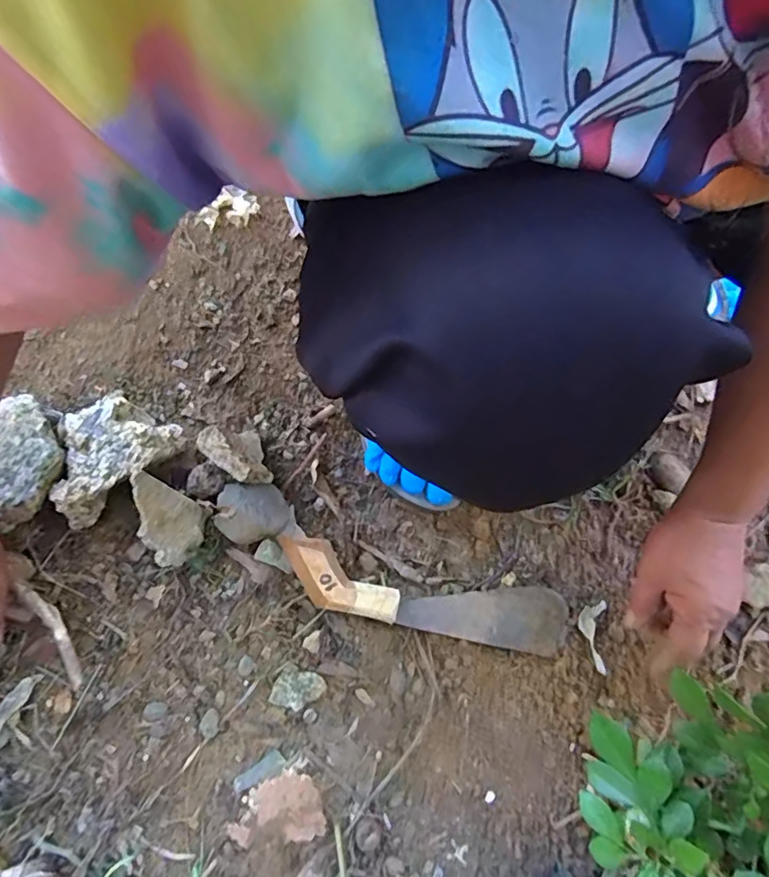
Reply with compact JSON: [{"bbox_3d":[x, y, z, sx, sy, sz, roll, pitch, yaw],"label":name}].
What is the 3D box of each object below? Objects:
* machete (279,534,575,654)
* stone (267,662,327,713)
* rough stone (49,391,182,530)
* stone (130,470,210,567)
[{"bbox_3d":[0.039,0.146,0.503,0.276,0.023,0.061,17,68,-11],"label":"machete"},{"bbox_3d":[-0.075,0.216,0.467,0.041,0.011,0.033,20,69,6],"label":"stone"},{"bbox_3d":[-0.242,0.019,0.476,0.082,0.051,0.111,31,71,10],"label":"rough stone"},{"bbox_3d":[-0.193,0.069,0.466,0.080,0.022,0.057,43,74,-32],"label":"stone"}]

